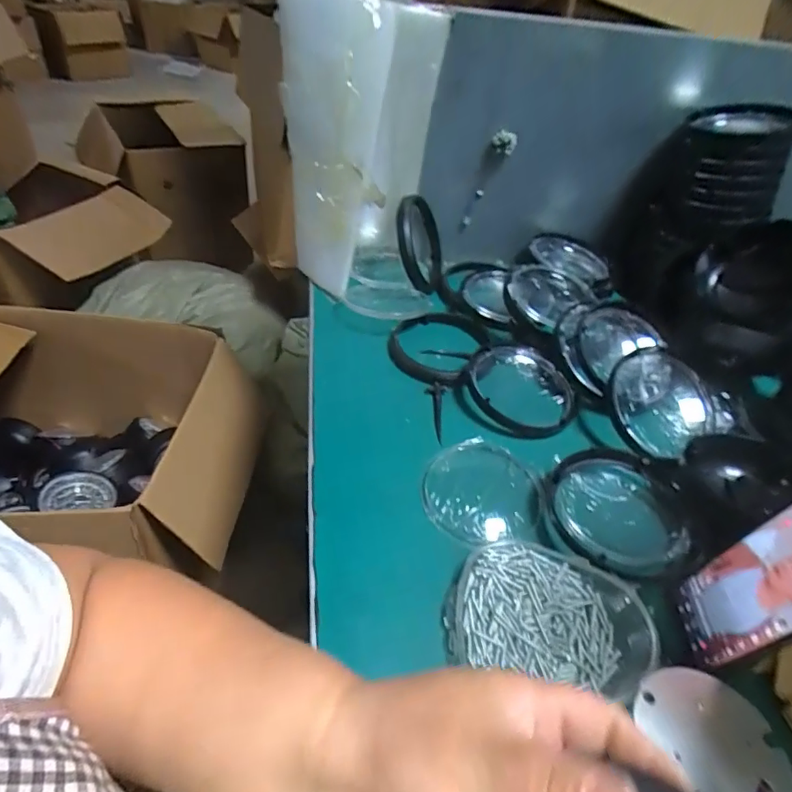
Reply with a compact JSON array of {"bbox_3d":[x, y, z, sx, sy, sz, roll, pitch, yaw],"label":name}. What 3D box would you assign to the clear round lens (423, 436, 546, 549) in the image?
[{"bbox_3d":[0.091,0.092,0.517,0.114,0.024,0.127,31,47,24],"label":"clear round lens"}]

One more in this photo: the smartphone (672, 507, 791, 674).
[{"bbox_3d":[0.263,0.137,0.369,0.013,0.163,0.074,15,44,-7],"label":"smartphone"}]

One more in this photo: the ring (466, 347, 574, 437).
[{"bbox_3d":[0.151,-0.012,0.627,0.128,0.041,0.131,4,42,-4],"label":"ring"}]

